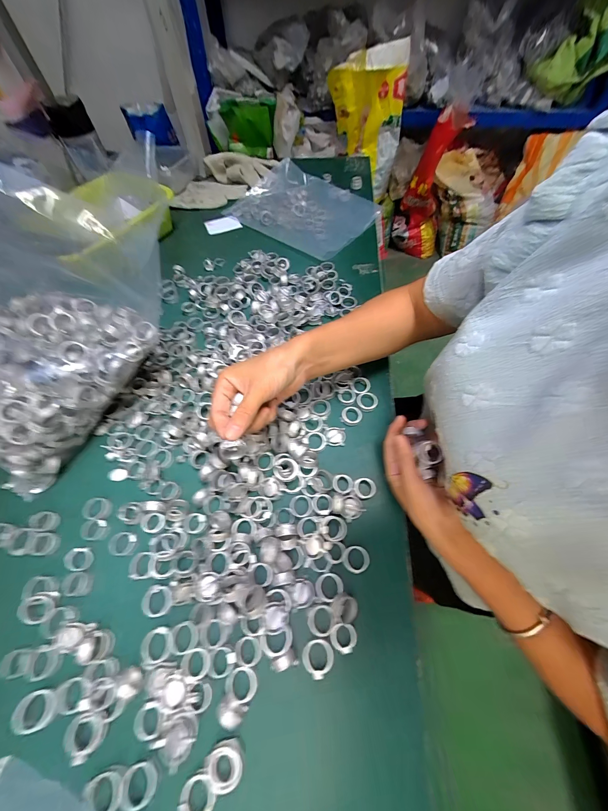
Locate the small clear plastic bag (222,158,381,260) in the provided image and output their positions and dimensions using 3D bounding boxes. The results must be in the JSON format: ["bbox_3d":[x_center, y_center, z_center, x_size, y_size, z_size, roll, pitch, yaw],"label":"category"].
[{"bbox_3d":[-0.003,-0.449,0.642,0.302,0.021,0.229,37,72,19],"label":"small clear plastic bag"}]

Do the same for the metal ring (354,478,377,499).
[{"bbox_3d":[0.074,0.100,0.346,0.026,0.007,0.023,-1,61,1],"label":"metal ring"}]

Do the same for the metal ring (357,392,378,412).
[{"bbox_3d":[0.090,-0.005,0.402,0.030,0.004,0.028,-1,61,1],"label":"metal ring"}]

